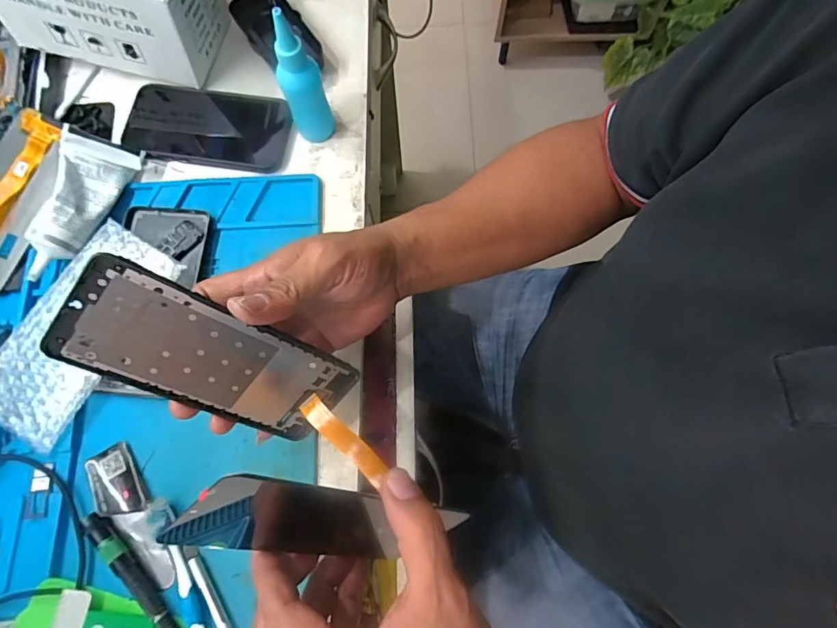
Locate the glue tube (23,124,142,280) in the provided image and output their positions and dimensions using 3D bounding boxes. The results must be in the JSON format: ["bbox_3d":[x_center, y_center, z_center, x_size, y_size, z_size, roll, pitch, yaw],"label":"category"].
[{"bbox_3d":[-0.294,-0.091,0.402,0.054,0.039,0.128,20,75,7],"label":"glue tube"}]

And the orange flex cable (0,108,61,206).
[{"bbox_3d":[-0.357,-0.125,0.415,0.043,0.010,0.114,26,76,8],"label":"orange flex cable"}]

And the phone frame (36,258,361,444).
[{"bbox_3d":[-0.118,0.028,0.283,0.073,0.159,0.004,-48,34,18],"label":"phone frame"}]

